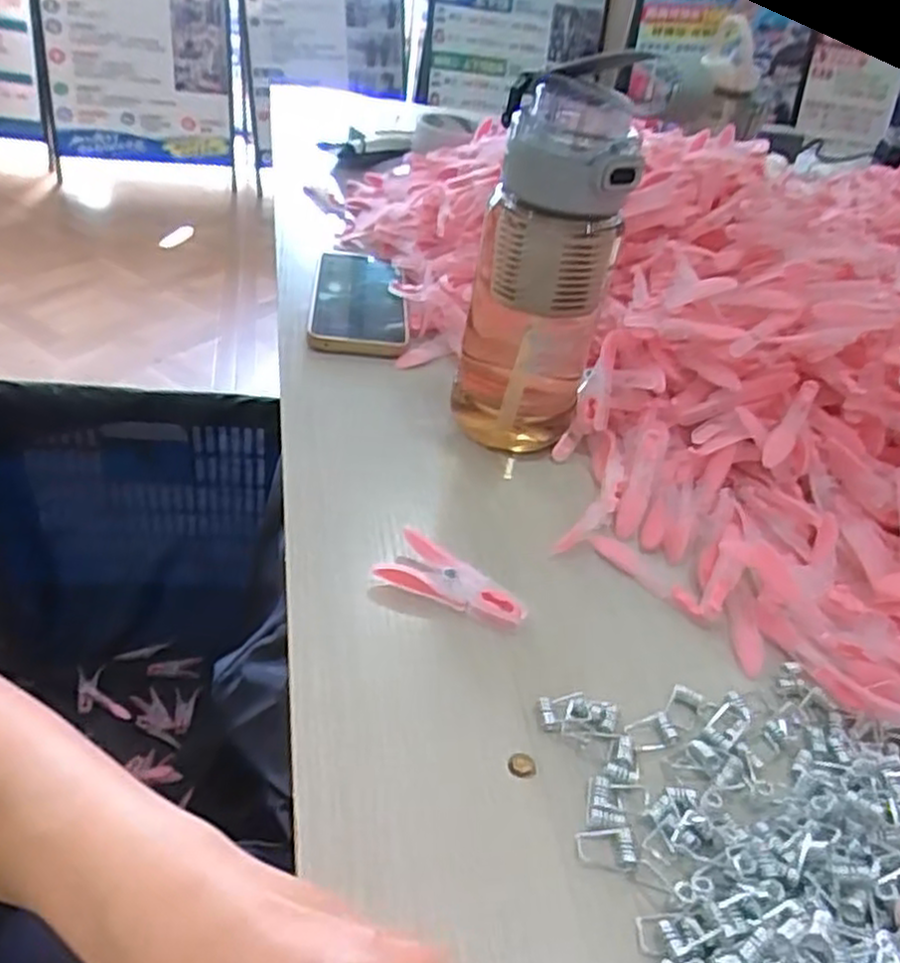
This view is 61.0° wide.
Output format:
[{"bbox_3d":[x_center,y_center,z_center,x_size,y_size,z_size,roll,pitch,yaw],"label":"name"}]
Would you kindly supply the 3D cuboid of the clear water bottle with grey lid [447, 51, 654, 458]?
[{"bbox_3d":[0.055,-0.119,0.457,0.079,0.222,0.074,9,39,-2],"label":"clear water bottle with grey lid"}]

